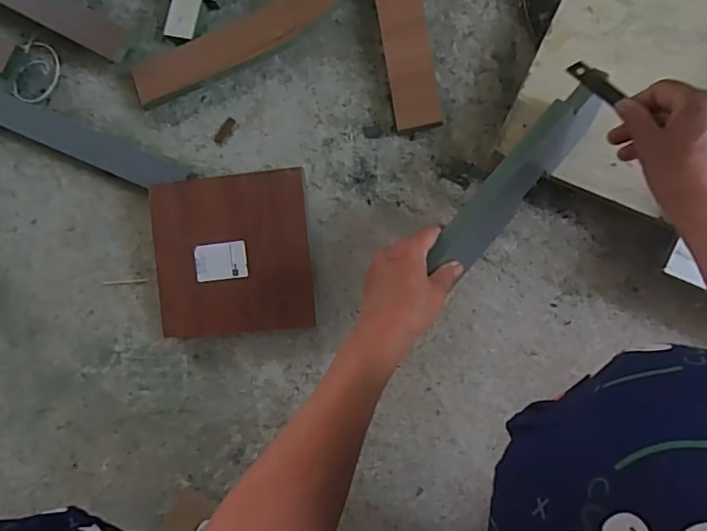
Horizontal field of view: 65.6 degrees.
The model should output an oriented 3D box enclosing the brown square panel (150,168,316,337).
[{"bbox_3d":[-0.137,-0.012,0.620,0.174,0.009,0.176,-5,96,3],"label":"brown square panel"}]

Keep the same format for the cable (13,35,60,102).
[{"bbox_3d":[-0.398,-0.241,0.693,0.049,0.011,0.075,26,92,9],"label":"cable"}]

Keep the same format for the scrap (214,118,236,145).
[{"bbox_3d":[-0.153,-0.161,0.653,0.013,0.004,0.034,37,94,8],"label":"scrap"}]

